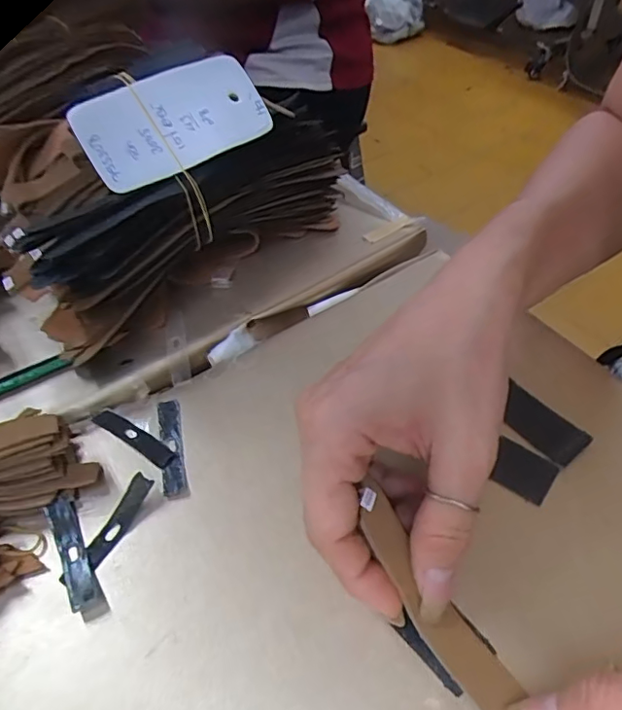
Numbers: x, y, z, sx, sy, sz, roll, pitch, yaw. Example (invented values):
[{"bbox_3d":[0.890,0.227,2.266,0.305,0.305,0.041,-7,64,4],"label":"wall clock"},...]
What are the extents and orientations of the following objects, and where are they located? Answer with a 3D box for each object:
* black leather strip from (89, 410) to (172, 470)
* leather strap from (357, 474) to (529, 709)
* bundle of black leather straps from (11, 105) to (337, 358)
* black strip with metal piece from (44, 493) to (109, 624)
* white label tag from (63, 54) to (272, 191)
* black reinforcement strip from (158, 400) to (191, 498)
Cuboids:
[{"bbox_3d":[-0.089,0.039,0.271,0.054,0.004,0.010,27,55,25],"label":"black leather strip"},{"bbox_3d":[0.050,0.094,0.192,0.016,0.028,0.109,-28,64,-21],"label":"leather strap"},{"bbox_3d":[-0.059,-0.078,0.325,0.046,0.071,0.204,34,58,29],"label":"bundle of black leather straps"},{"bbox_3d":[-0.099,0.083,0.230,0.012,0.007,0.056,-25,51,-19],"label":"black strip with metal piece"},{"bbox_3d":[-0.074,-0.130,0.305,0.104,0.009,0.056,-32,89,-19],"label":"white label tag"},{"bbox_3d":[-0.067,0.043,0.266,0.011,0.004,0.053,-12,48,-8],"label":"black reinforcement strip"}]

